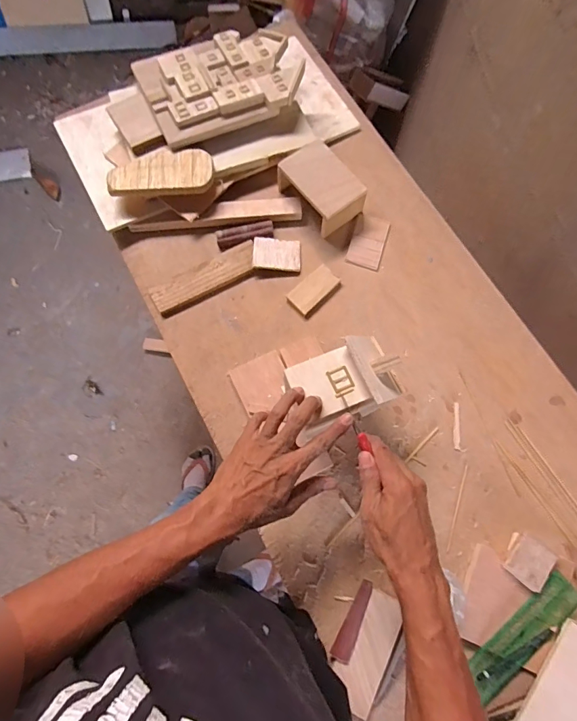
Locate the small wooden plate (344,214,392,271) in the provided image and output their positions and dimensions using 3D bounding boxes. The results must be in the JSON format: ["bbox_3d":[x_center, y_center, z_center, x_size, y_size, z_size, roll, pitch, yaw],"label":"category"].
[{"bbox_3d":[0.139,-0.207,0.708,0.056,0.005,0.098,18,72,4],"label":"small wooden plate"}]

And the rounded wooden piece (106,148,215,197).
[{"bbox_3d":[-0.210,-0.311,0.678,0.167,0.019,0.077,-8,73,-4],"label":"rounded wooden piece"}]

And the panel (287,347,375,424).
[{"bbox_3d":[0.047,0.028,0.485,0.083,0.010,0.074,-22,72,-7],"label":"panel"}]

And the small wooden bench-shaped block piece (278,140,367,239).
[{"bbox_3d":[0.056,-0.293,0.697,0.093,0.060,0.135,-34,76,-12],"label":"small wooden bench-shaped block piece"}]

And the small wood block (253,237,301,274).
[{"bbox_3d":[-0.018,-0.178,0.686,0.077,0.012,0.057,2,72,-1],"label":"small wood block"}]

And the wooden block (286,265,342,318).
[{"bbox_3d":[0.041,-0.116,0.672,0.085,0.013,0.046,-43,78,-14],"label":"wooden block"}]

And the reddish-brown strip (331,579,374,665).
[{"bbox_3d":[0.087,0.340,0.536,0.024,0.004,0.099,20,74,28],"label":"reddish-brown strip"}]

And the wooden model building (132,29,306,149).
[{"bbox_3d":[-0.113,-0.485,0.710,0.261,0.029,0.186,-24,75,-9],"label":"wooden model building"}]

